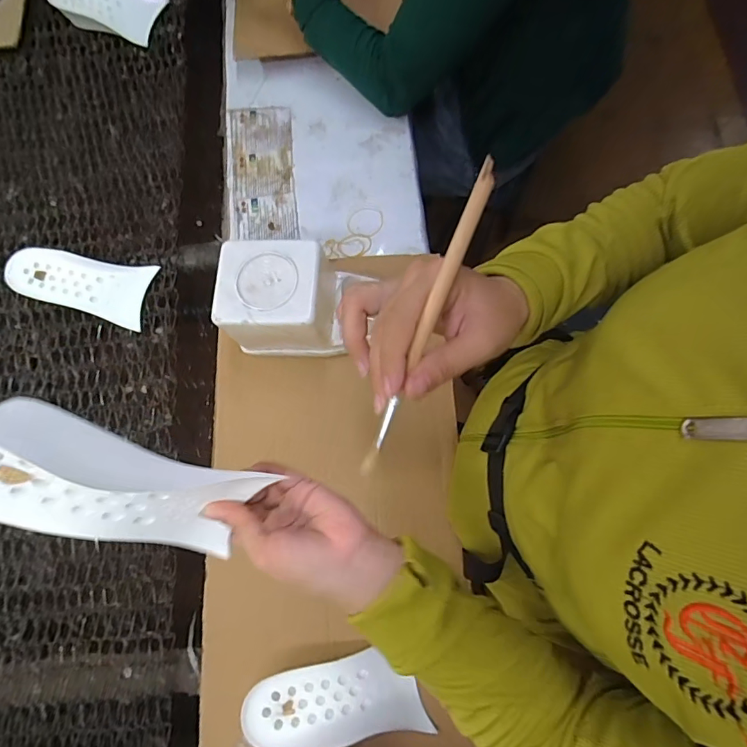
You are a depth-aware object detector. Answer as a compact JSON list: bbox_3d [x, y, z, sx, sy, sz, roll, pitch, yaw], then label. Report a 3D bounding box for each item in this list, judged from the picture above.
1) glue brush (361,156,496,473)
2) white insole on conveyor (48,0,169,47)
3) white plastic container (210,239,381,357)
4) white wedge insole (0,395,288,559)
[{"bbox_3d":[0.027,-0.024,0.238,0.009,0.007,0.173,22,103,5],"label":"glue brush"},{"bbox_3d":[-0.437,-0.611,0.743,0.160,0.053,0.083,19,78,5],"label":"white insole on conveyor"},{"bbox_3d":[-0.102,-0.082,0.526,0.119,0.117,0.099,1,73,5],"label":"white plastic container"},{"bbox_3d":[-0.161,0.071,0.271,0.169,0.048,0.080,24,113,-16],"label":"white wedge insole"}]

